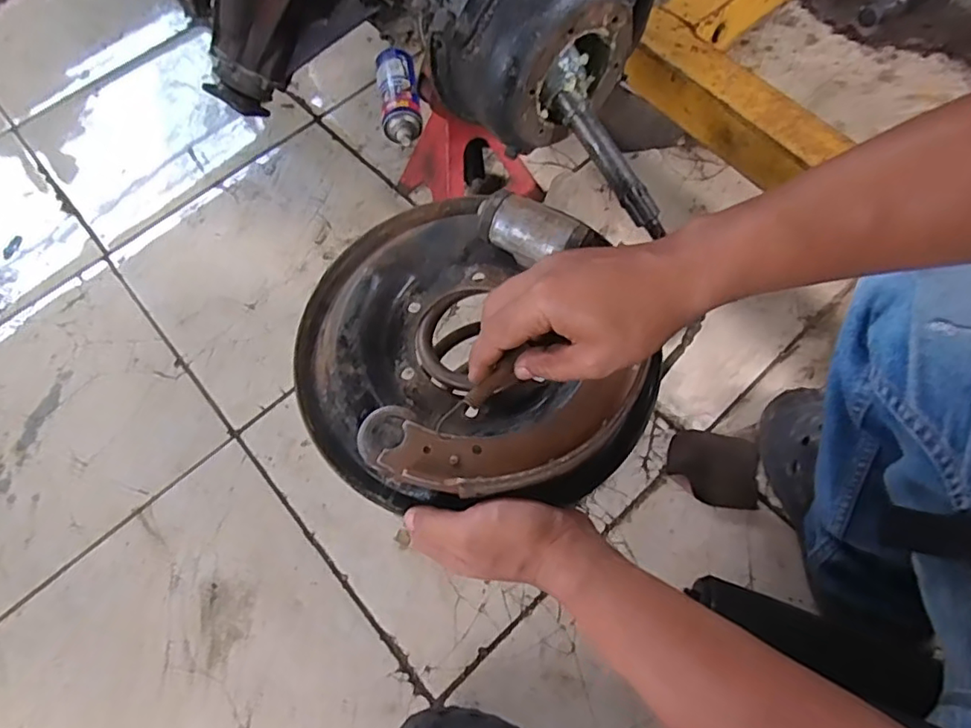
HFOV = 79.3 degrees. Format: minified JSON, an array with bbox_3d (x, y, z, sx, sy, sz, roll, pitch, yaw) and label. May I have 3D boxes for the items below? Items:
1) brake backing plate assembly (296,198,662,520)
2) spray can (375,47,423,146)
[{"bbox_3d":[-0.012,-0.024,0.435,0.263,0.060,0.249,4,64,6],"label":"brake backing plate assembly"},{"bbox_3d":[-0.142,-0.442,0.973,0.066,0.078,0.185,-9,63,0],"label":"spray can"}]

